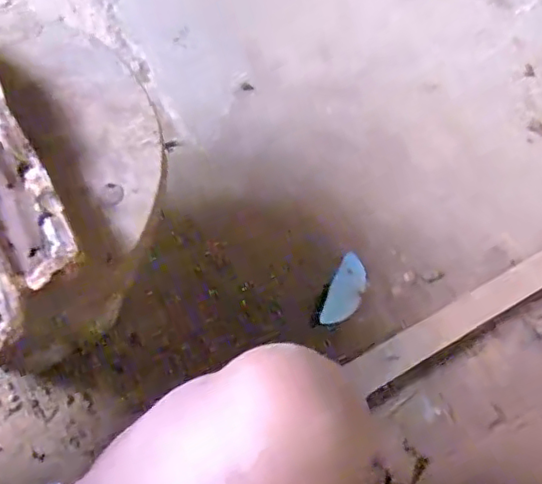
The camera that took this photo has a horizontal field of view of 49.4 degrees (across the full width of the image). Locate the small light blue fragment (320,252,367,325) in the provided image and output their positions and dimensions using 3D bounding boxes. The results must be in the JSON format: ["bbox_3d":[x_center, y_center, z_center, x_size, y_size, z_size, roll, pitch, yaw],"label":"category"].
[{"bbox_3d":[0.108,0.071,0.850,0.048,0.018,0.114,22,65,5],"label":"small light blue fragment"}]

